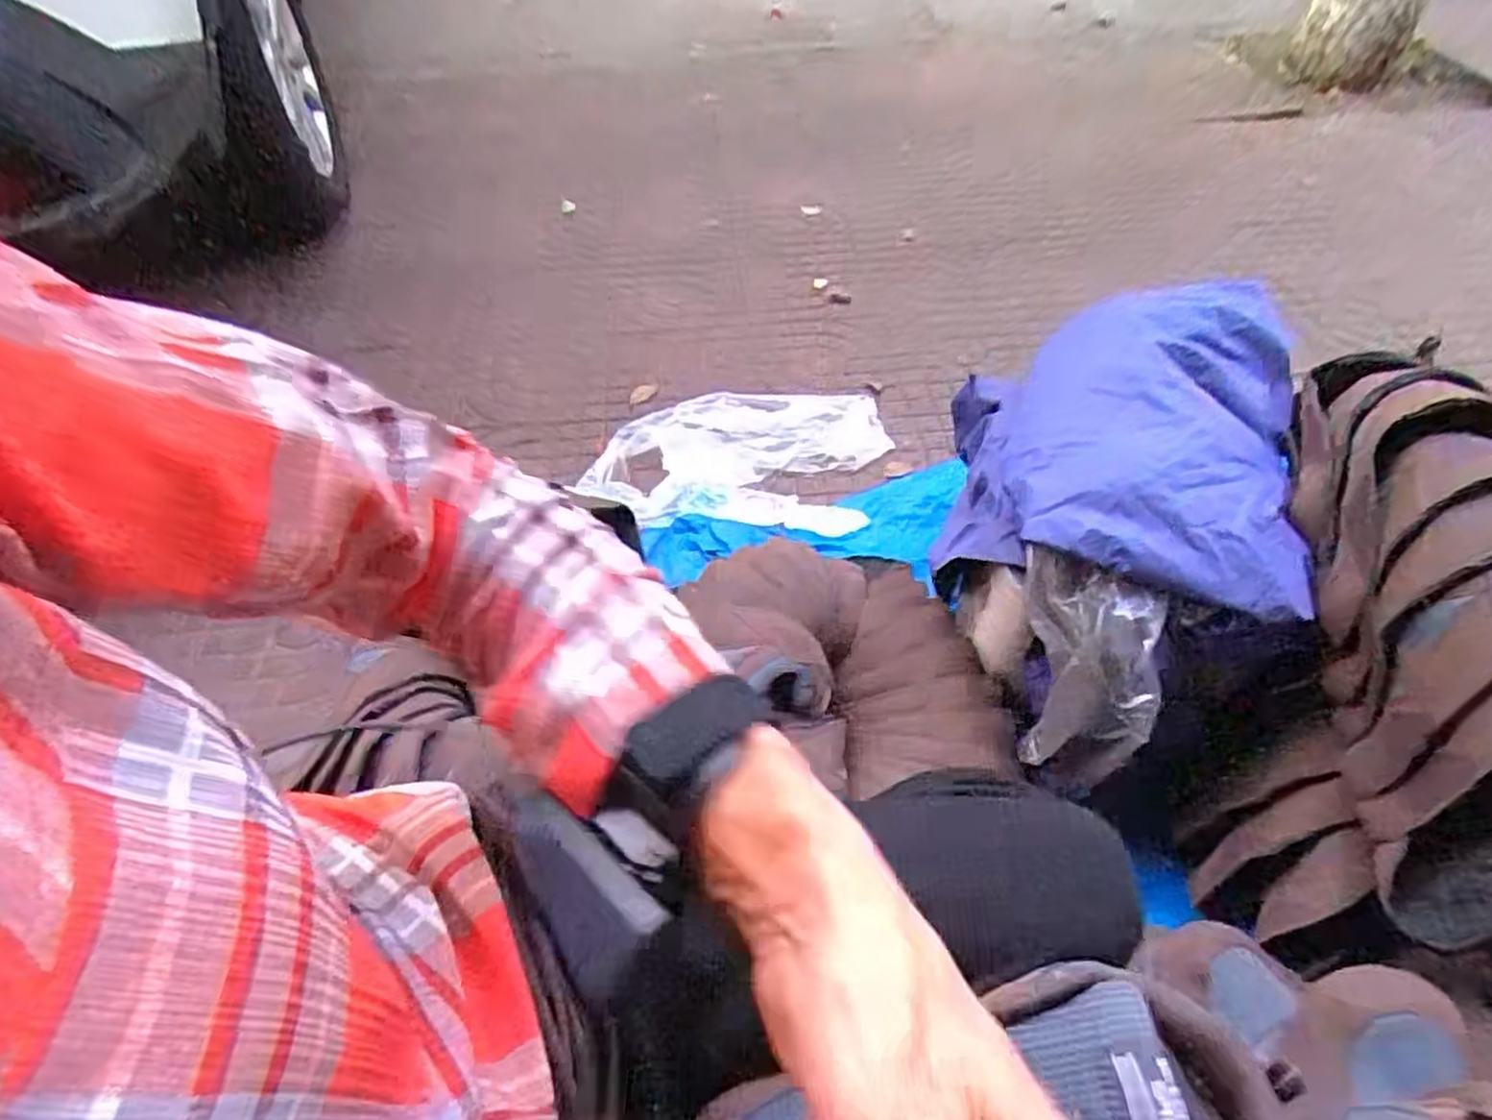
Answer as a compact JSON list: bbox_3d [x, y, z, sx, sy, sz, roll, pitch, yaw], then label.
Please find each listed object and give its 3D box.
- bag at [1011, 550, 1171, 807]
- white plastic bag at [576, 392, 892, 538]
[{"bbox_3d":[0.288,0.099,0.655,0.098,0.212,0.104,-2,13,-1],"label":"bag"},{"bbox_3d":[0.001,-0.154,1.141,0.426,0.052,0.291,4,52,4],"label":"white plastic bag"}]

